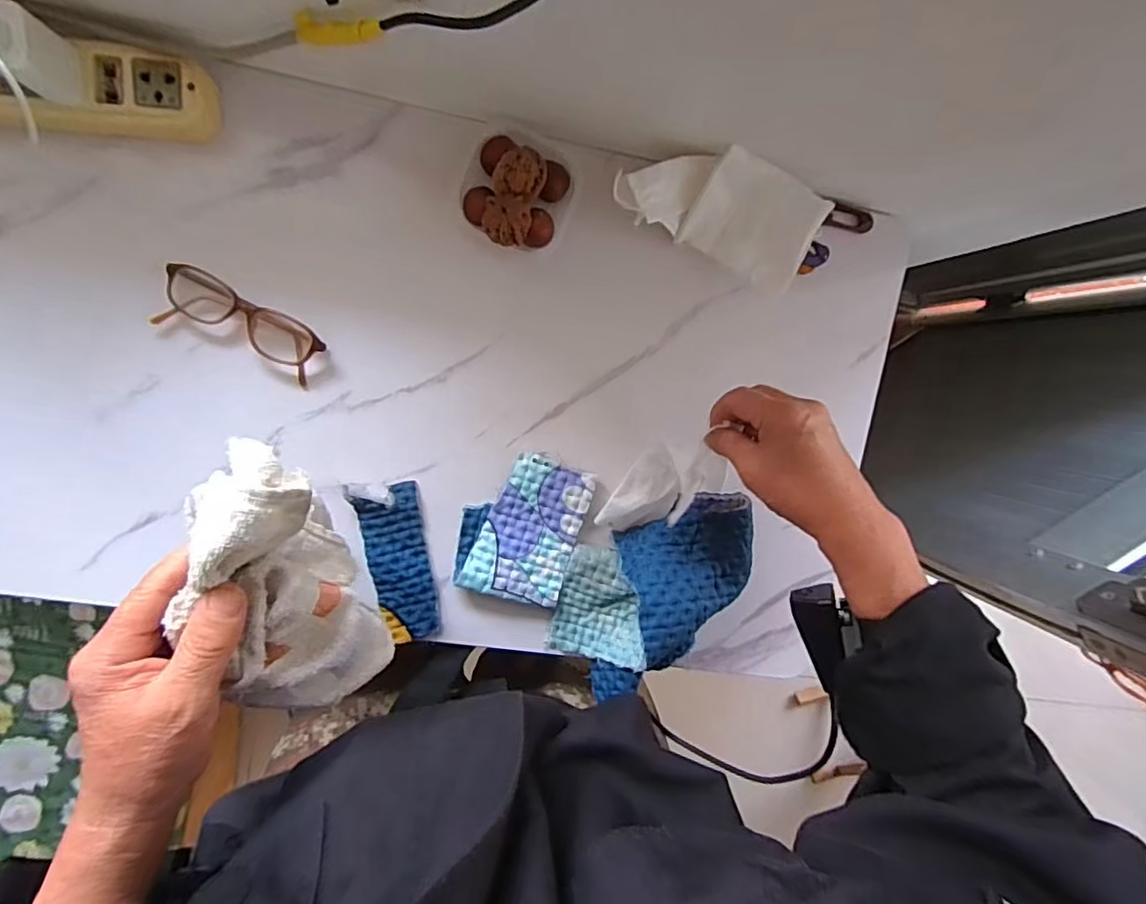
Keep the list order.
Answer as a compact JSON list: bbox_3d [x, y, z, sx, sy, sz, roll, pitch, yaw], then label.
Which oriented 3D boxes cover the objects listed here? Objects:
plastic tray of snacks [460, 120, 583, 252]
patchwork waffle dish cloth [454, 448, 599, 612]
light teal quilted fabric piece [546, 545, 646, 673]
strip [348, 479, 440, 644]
[{"bbox_3d":[-0.042,-0.206,0.464,0.086,0.048,0.092,21,95,-8],"label":"plastic tray of snacks"},{"bbox_3d":[-0.044,0.067,0.519,0.099,0.020,0.125,17,96,-8],"label":"patchwork waffle dish cloth"},{"bbox_3d":[0.026,0.145,0.512,0.073,0.057,0.105,10,97,-7],"label":"light teal quilted fabric piece"},{"bbox_3d":[-0.151,0.099,0.516,0.053,0.010,0.141,-11,99,-4],"label":"strip"}]

